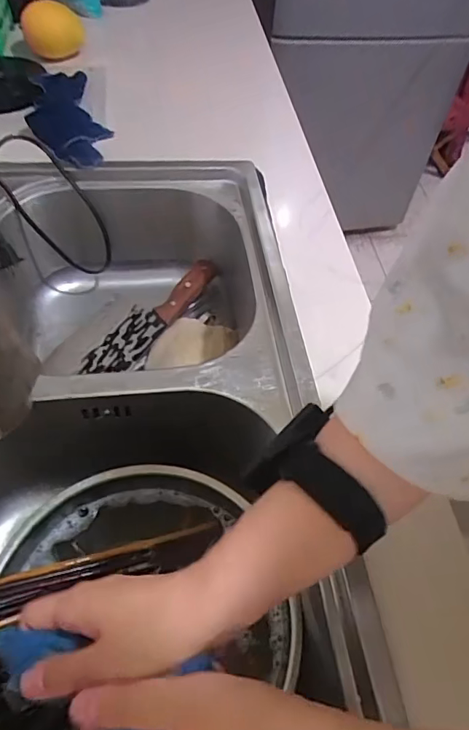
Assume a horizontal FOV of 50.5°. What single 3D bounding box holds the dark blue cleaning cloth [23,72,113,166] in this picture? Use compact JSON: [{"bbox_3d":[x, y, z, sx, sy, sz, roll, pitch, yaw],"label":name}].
[{"bbox_3d":[-0.224,-0.328,0.665,0.093,0.023,0.213,-18,57,-18],"label":"dark blue cleaning cloth"}]

